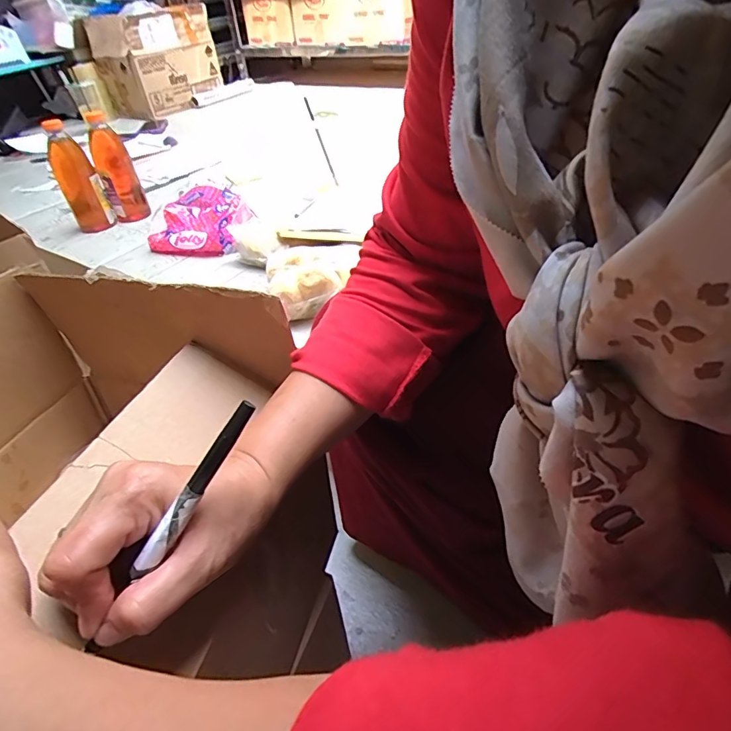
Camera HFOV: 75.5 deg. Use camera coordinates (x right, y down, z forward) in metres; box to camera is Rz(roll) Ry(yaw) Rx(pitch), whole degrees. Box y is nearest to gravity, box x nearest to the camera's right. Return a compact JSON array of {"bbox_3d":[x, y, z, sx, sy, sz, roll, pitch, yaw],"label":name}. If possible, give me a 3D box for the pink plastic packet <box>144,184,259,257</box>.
[{"bbox_3d":[-0.292,-0.268,0.855,0.158,0.082,0.142,6,42,16],"label":"pink plastic packet"}]

